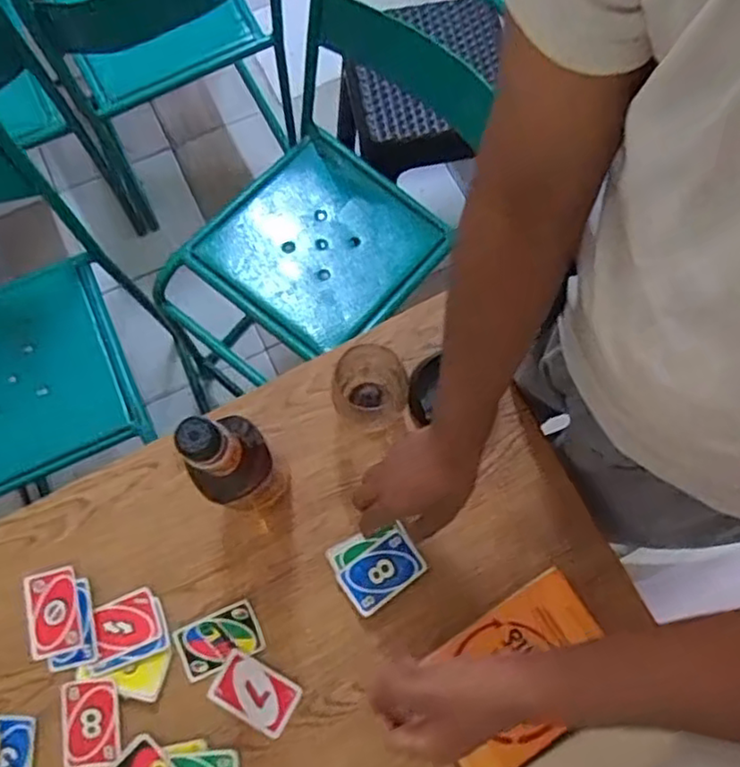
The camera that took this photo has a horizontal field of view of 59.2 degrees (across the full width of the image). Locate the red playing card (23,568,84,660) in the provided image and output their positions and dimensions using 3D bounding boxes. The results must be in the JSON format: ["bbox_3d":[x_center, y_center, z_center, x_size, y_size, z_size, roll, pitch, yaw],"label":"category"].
[{"bbox_3d":[-0.333,0.240,0.686,0.054,0.005,0.085,-14,75,-2],"label":"red playing card"}]

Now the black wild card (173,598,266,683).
[{"bbox_3d":[-0.158,0.268,0.684,0.086,0.004,0.055,-24,78,-7],"label":"black wild card"}]

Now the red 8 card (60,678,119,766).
[{"bbox_3d":[-0.283,0.343,0.658,0.056,0.004,0.081,-9,78,-1],"label":"red 8 card"}]

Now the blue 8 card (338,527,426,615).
[{"bbox_3d":[0.012,0.201,0.699,0.086,0.010,0.054,-35,77,-10],"label":"blue 8 card"}]

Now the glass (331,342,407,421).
[{"bbox_3d":[-0.001,0.004,0.714,0.076,0.073,0.083,0,73,-1],"label":"glass"}]

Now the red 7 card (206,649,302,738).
[{"bbox_3d":[-0.119,0.319,0.673,0.085,0.004,0.055,29,80,3],"label":"red 7 card"}]

